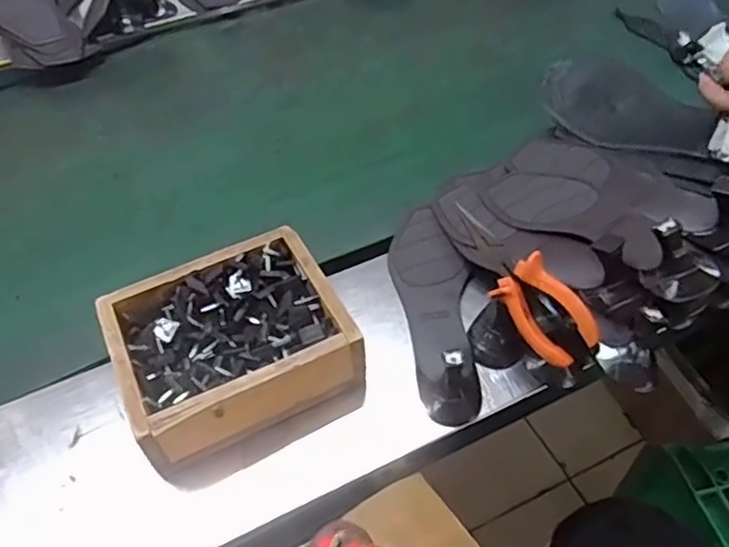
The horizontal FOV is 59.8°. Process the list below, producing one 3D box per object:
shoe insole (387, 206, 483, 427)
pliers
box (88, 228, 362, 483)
[{"bbox_3d":[0.063,0.014,0.573,0.069,0.052,0.243,-16,47,3],"label":"shoe insole"},{"bbox_3d":[0.124,0.005,0.509,0.012,0.051,0.147,-3,51,-56],"label":"pliers"},{"bbox_3d":[-0.108,0.060,0.530,0.181,0.065,0.159,-23,51,-16],"label":"box"}]

